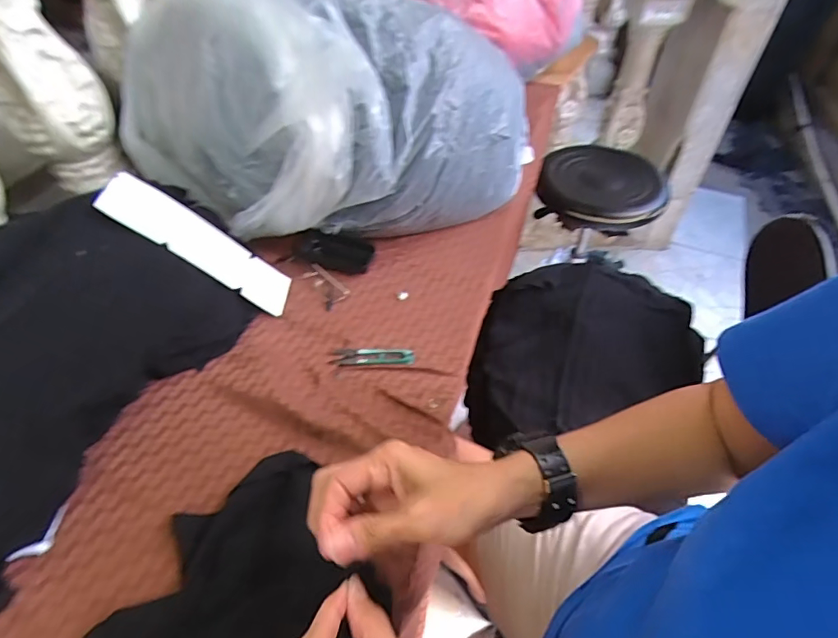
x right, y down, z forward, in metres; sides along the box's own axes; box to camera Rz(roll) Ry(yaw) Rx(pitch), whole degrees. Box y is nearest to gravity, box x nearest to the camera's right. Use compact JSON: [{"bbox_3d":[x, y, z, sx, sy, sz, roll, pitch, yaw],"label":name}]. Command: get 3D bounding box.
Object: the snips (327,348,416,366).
[{"bbox_3d":[-0.057,0.044,0.563,0.103,0.005,0.026,-1,46,-1],"label":"snips"}]

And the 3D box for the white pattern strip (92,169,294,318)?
[{"bbox_3d":[-0.263,-0.090,0.569,0.009,0.232,0.074,-30,40,30],"label":"white pattern strip"}]

